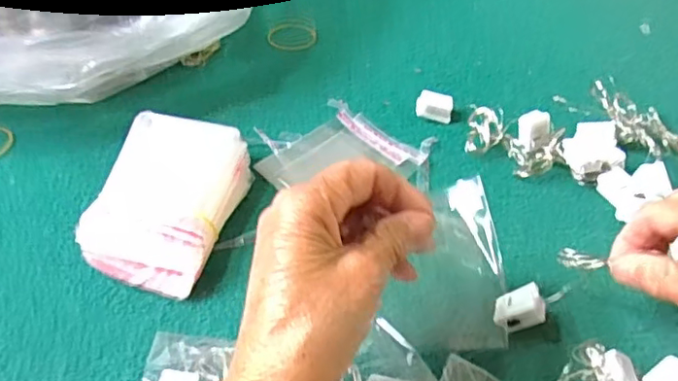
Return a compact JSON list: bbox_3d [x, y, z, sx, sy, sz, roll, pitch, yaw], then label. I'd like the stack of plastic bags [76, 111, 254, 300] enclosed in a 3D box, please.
[{"bbox_3d":[-0.110,0.004,0.395,0.081,0.035,0.122,9,46,8],"label":"stack of plastic bags"}]

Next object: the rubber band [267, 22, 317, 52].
[{"bbox_3d":[-0.043,-0.141,0.553,0.046,0.004,0.039,14,47,13],"label":"rubber band"}]

